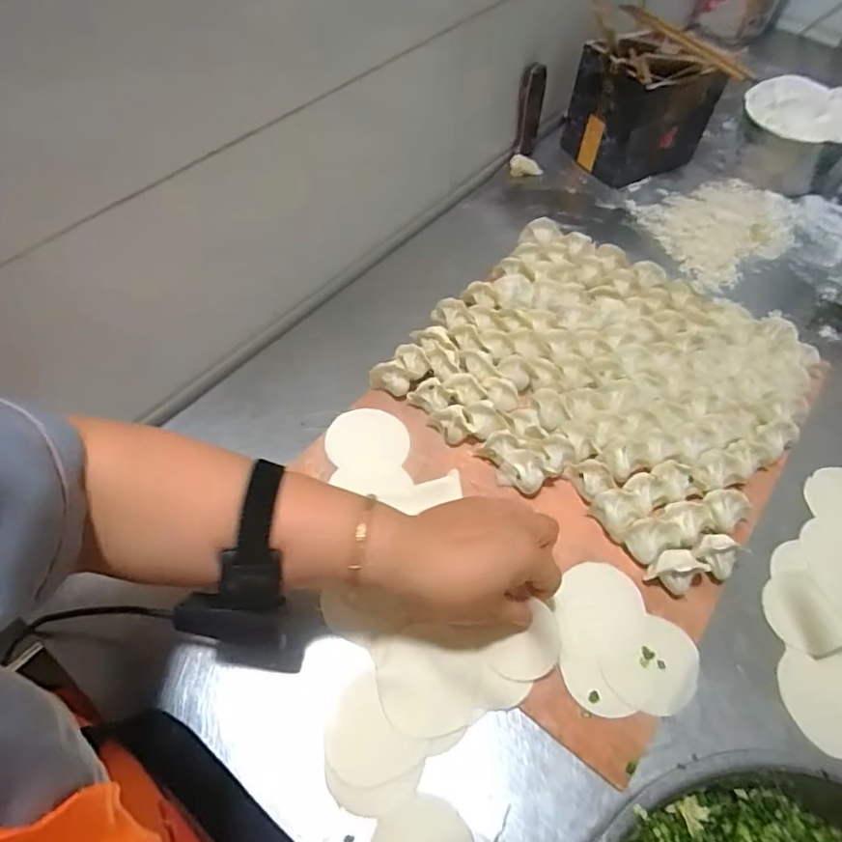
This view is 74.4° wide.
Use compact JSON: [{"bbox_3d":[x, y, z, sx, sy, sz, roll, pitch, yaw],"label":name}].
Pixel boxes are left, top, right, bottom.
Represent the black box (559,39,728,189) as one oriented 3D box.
[{"bbox_3d":[0.290,-0.424,0.734,0.141,0.149,0.137,-31,63,-20],"label":"black box"}]

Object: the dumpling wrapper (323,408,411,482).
[{"bbox_3d":[-0.051,0.021,0.522,0.076,0.004,0.075,-3,54,3],"label":"dumpling wrapper"}]

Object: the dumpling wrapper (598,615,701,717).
[{"bbox_3d":[0.177,0.186,0.429,0.069,0.004,0.073,1,59,-2],"label":"dumpling wrapper"}]

